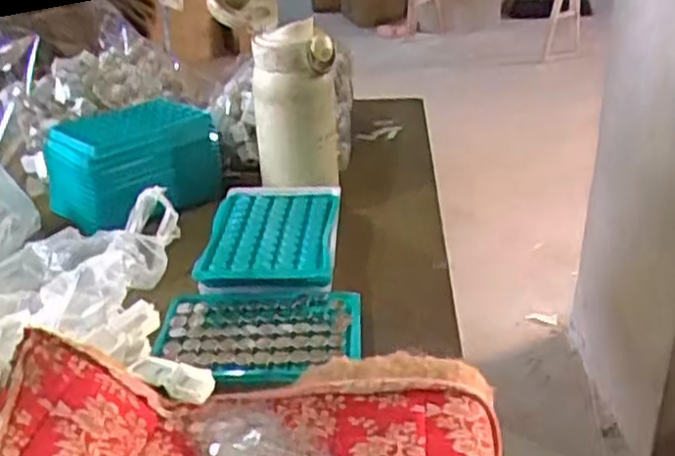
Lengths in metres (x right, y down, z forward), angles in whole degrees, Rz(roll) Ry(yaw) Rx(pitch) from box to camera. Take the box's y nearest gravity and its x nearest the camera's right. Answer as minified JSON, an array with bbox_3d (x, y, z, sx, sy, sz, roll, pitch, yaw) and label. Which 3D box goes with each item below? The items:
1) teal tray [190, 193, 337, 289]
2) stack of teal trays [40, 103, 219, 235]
[{"bbox_3d":[-0.049,0.010,0.604,0.094,0.025,0.130,-1,27,3],"label":"teal tray"},{"bbox_3d":[-0.186,-0.063,0.728,0.147,0.075,0.096,-19,35,-28],"label":"stack of teal trays"}]

